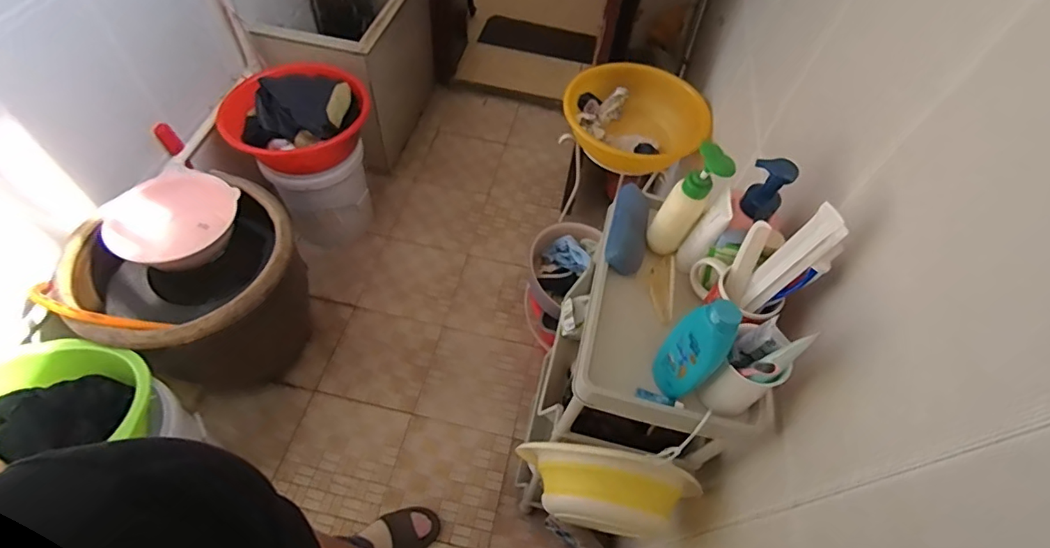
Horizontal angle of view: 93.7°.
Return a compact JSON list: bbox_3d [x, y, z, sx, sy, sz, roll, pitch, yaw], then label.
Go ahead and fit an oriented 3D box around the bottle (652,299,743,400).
[{"bbox_3d":[0.192,0.088,0.562,0.059,0.162,0.031,36,60,18],"label":"bottle"}]

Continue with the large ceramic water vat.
[{"bbox_3d":[-0.824,0.077,1.316,0.489,0.490,0.454,2,56,-4],"label":"large ceramic water vat"}]

